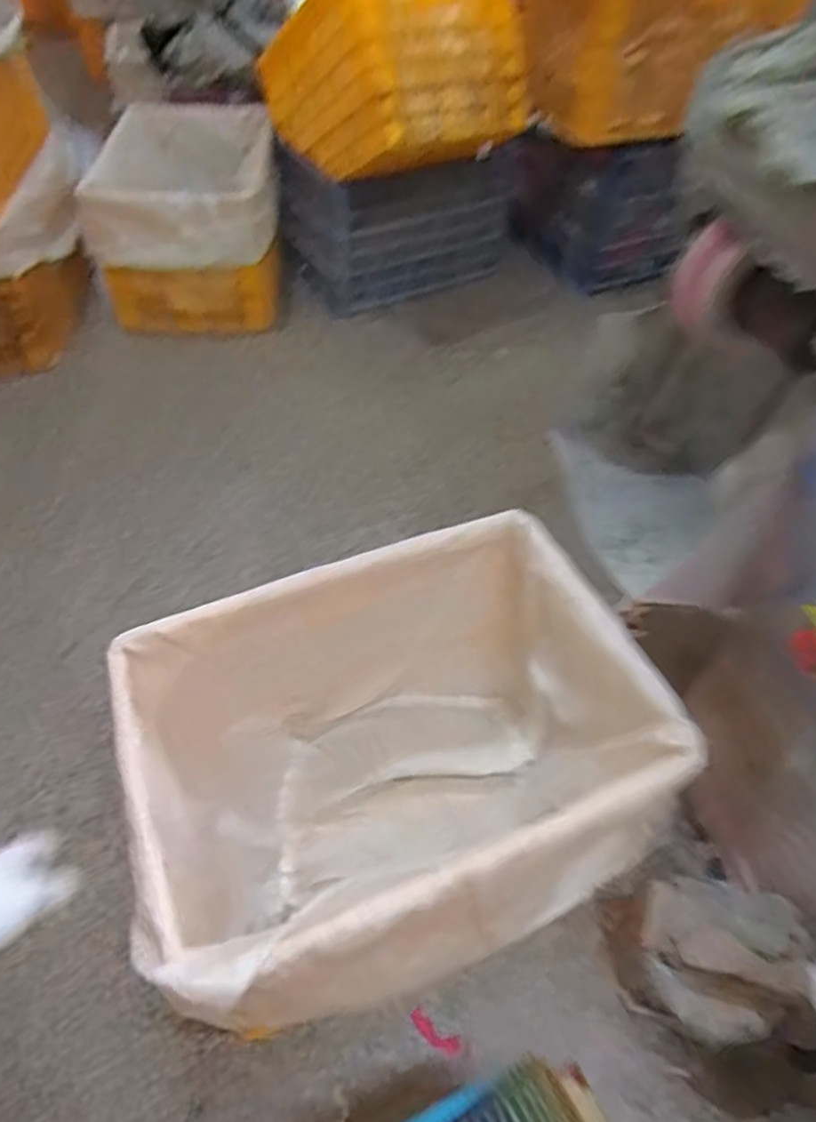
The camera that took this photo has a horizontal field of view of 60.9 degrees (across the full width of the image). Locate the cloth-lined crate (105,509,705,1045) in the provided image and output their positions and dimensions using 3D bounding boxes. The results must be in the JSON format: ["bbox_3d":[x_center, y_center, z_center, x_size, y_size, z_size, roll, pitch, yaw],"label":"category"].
[{"bbox_3d":[-0.007,0.305,1.028,0.680,0.406,0.509,-20,55,-16],"label":"cloth-lined crate"}]

